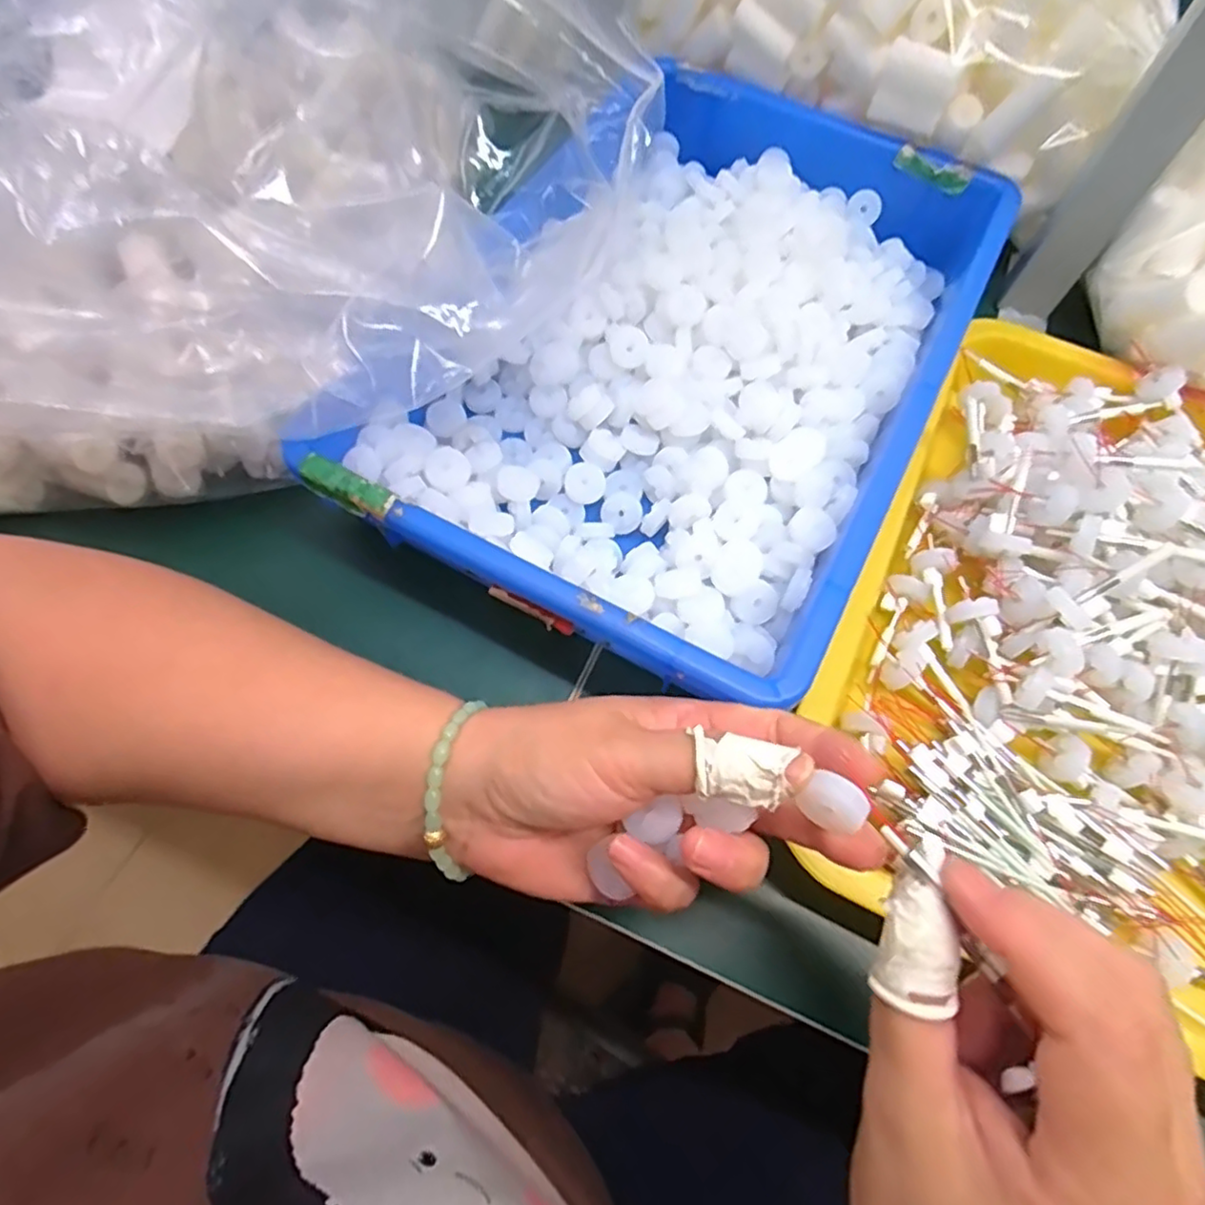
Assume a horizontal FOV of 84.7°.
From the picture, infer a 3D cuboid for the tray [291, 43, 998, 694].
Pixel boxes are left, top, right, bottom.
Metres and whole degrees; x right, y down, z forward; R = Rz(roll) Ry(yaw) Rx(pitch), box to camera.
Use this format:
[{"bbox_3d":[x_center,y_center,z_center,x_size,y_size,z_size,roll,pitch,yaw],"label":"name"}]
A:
[{"bbox_3d":[0.055,-0.136,0.355,0.221,0.054,0.359,28,67,10],"label":"tray"}]

